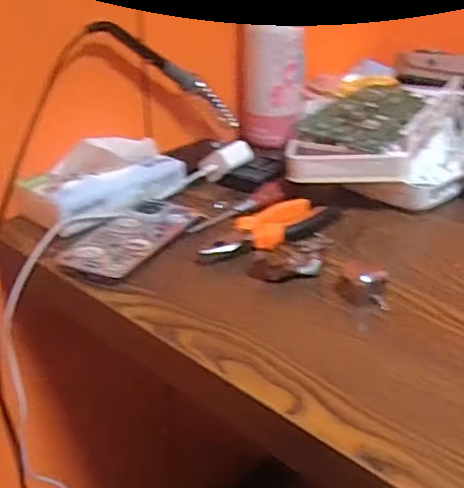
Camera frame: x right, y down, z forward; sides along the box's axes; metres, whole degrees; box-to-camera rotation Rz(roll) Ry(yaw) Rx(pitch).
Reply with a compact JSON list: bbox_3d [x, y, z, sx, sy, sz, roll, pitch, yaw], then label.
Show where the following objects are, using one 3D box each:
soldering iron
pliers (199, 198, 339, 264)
[{"bbox_3d":[-0.063,-0.185,0.707,0.226,0.021,0.024,26,4,-44],"label":"soldering iron"},{"bbox_3d":[0.036,-0.018,0.600,0.049,0.015,0.152,22,38,38],"label":"pliers"}]

